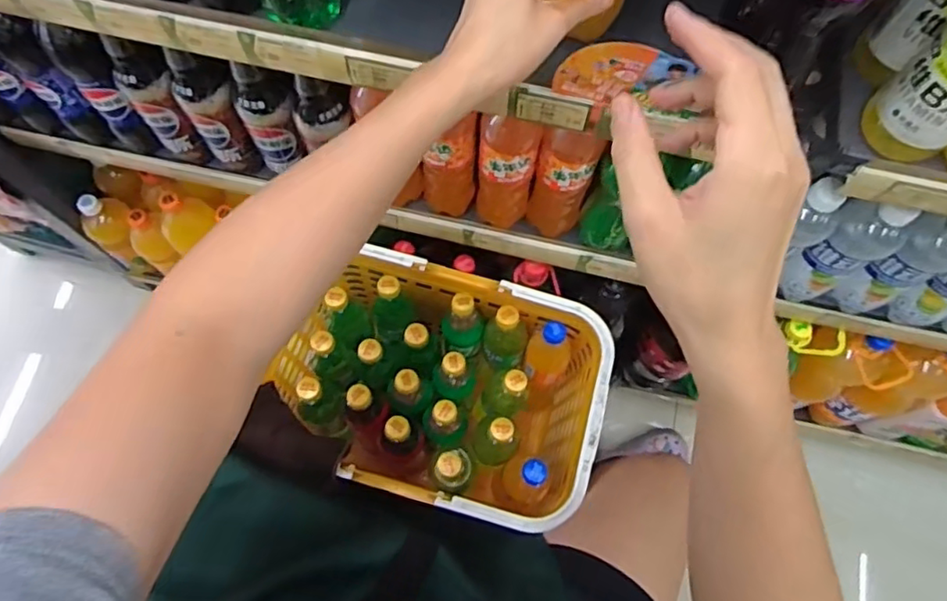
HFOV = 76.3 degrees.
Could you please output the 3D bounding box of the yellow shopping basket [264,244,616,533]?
[{"bbox_3d":[-0.032,0.138,0.864,0.387,0.249,0.293,15,71,4],"label":"yellow shopping basket"}]

